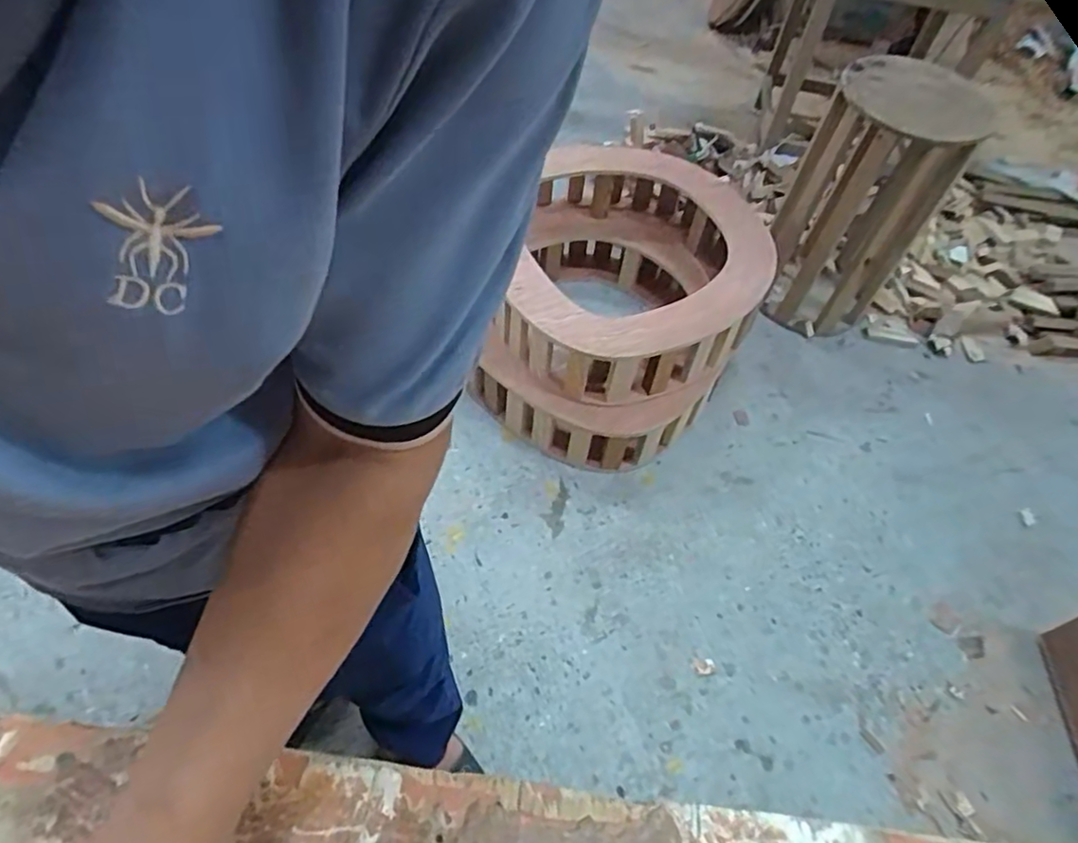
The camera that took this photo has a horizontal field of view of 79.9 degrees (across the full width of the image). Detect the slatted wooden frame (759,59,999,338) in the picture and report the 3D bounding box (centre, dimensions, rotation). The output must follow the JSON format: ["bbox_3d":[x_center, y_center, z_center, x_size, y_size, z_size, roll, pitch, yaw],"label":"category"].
[{"bbox_3d":[0.757,-0.514,1.542,0.318,0.577,0.303,30,57,15],"label":"slatted wooden frame"}]

